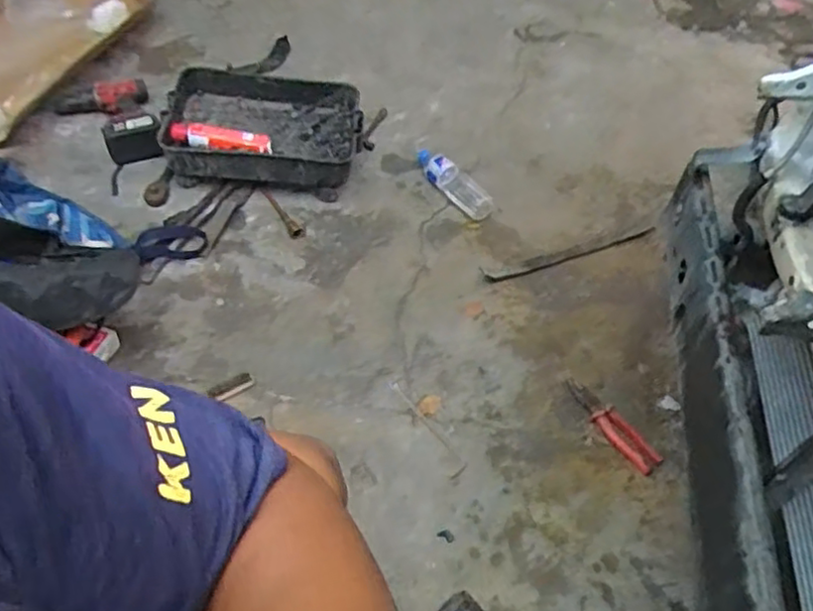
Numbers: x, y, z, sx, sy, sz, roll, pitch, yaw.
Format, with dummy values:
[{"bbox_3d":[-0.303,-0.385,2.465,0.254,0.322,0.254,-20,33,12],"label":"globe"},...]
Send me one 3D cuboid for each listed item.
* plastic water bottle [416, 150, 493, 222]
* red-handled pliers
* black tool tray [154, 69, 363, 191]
[{"bbox_3d":[0.101,-0.277,1.489,0.071,0.068,0.233,-30,58,-27],"label":"plastic water bottle"},{"bbox_3d":[0.347,0.200,1.147,0.051,0.021,0.199,-30,58,-27],"label":"red-handled pliers"},{"bbox_3d":[-0.317,-0.405,1.503,0.431,0.093,0.324,4,51,0],"label":"black tool tray"}]

